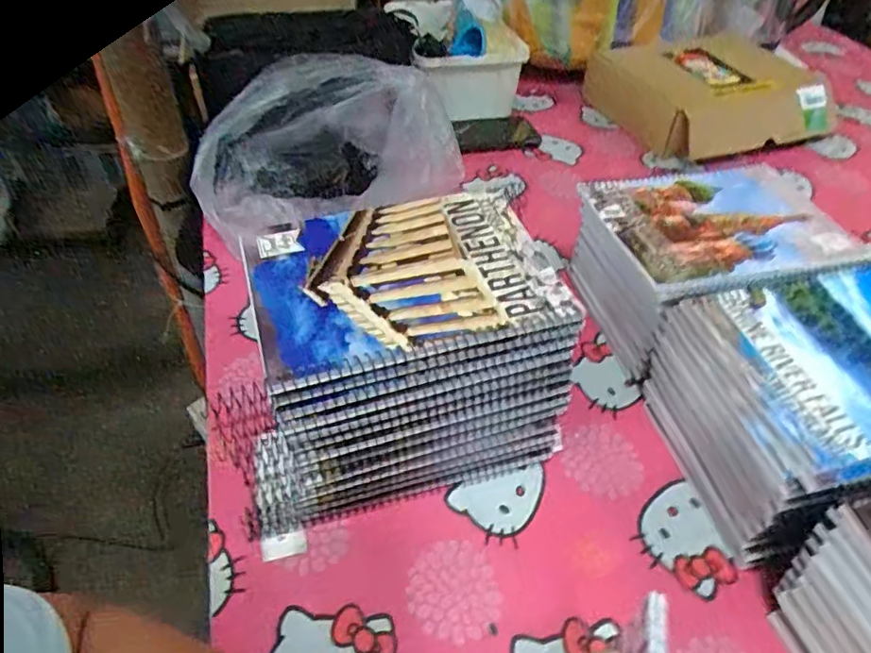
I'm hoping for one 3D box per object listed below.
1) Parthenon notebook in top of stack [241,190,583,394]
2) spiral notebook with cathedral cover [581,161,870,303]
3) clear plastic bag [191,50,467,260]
[{"bbox_3d":[-0.022,-0.037,0.400,0.194,0.012,0.144,-12,47,-13],"label":"Parthenon notebook in top of stack"},{"bbox_3d":[0.250,-0.091,0.515,0.204,0.014,0.155,-11,46,-12],"label":"spiral notebook with cathedral cover"},{"bbox_3d":[-0.130,-0.202,0.666,0.279,0.135,0.165,-25,51,-24],"label":"clear plastic bag"}]

